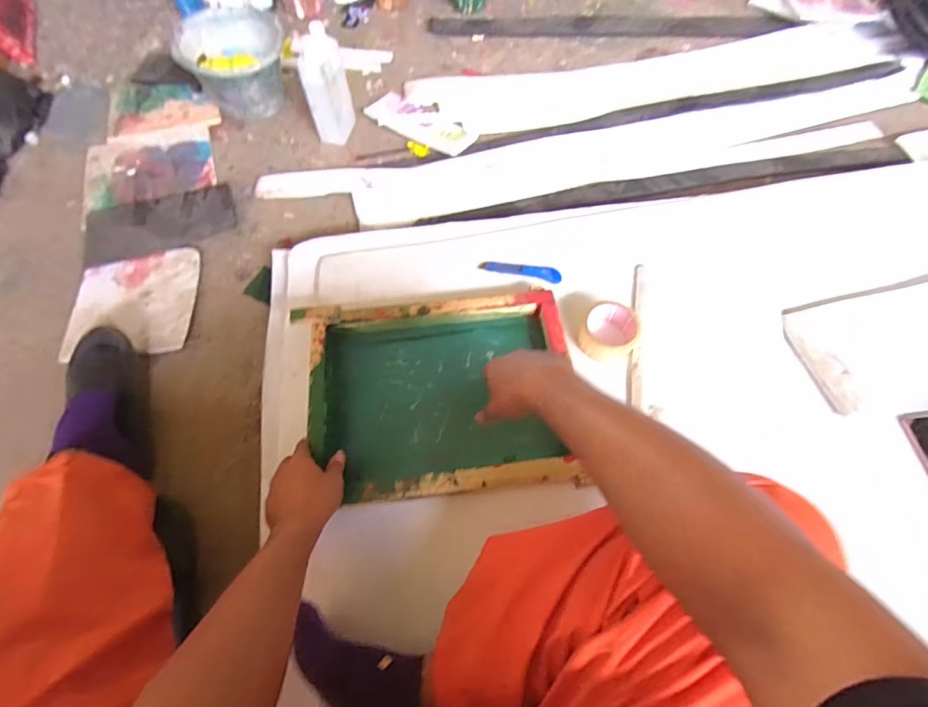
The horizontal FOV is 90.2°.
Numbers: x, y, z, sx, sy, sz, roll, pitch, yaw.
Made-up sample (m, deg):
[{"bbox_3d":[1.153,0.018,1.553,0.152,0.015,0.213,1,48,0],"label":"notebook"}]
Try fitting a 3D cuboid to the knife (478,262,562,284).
[{"bbox_3d":[0.102,-0.149,0.832,0.145,0.007,0.032,9,63,5],"label":"knife"}]

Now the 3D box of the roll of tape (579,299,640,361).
[{"bbox_3d":[0.244,-0.034,0.773,0.087,0.050,0.098,31,67,15],"label":"roll of tape"}]

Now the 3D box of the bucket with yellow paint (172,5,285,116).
[{"bbox_3d":[-0.513,-0.664,1.071,0.221,0.144,0.221,0,63,1],"label":"bucket with yellow paint"}]

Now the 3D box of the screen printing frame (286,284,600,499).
[{"bbox_3d":[-0.044,0.058,0.696,0.399,0.051,0.304,-6,66,-3],"label":"screen printing frame"}]

